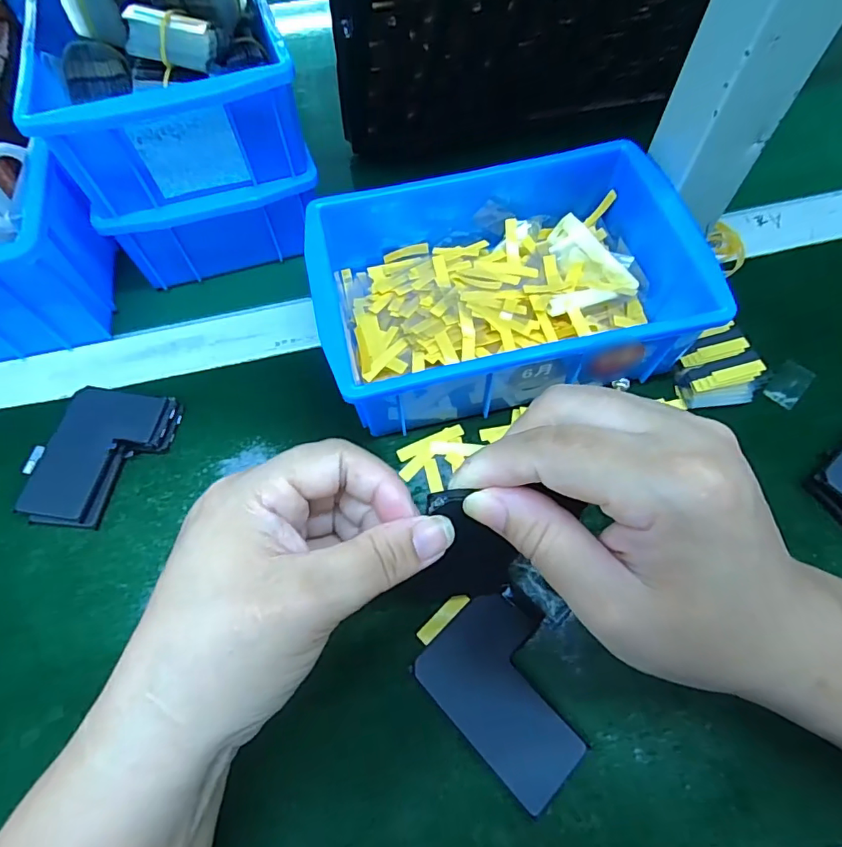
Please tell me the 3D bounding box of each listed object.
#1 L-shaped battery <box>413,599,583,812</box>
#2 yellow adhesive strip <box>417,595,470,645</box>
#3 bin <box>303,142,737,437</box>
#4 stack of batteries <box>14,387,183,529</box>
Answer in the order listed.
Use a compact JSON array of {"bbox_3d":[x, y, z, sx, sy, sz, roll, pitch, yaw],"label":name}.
[{"bbox_3d":[0.040,0.119,0.225,0.055,0.005,0.075,-39,68,-17],"label":"L-shaped battery"},{"bbox_3d":[0.011,0.092,0.239,0.029,0.004,0.008,-40,69,-18],"label":"yellow adhesive strip"},{"bbox_3d":[0.043,-0.078,0.291,0.197,0.070,0.135,-11,63,-5],"label":"bin"},{"bbox_3d":[-0.178,0.018,0.279,0.063,0.010,0.080,9,63,6],"label":"stack of batteries"}]

